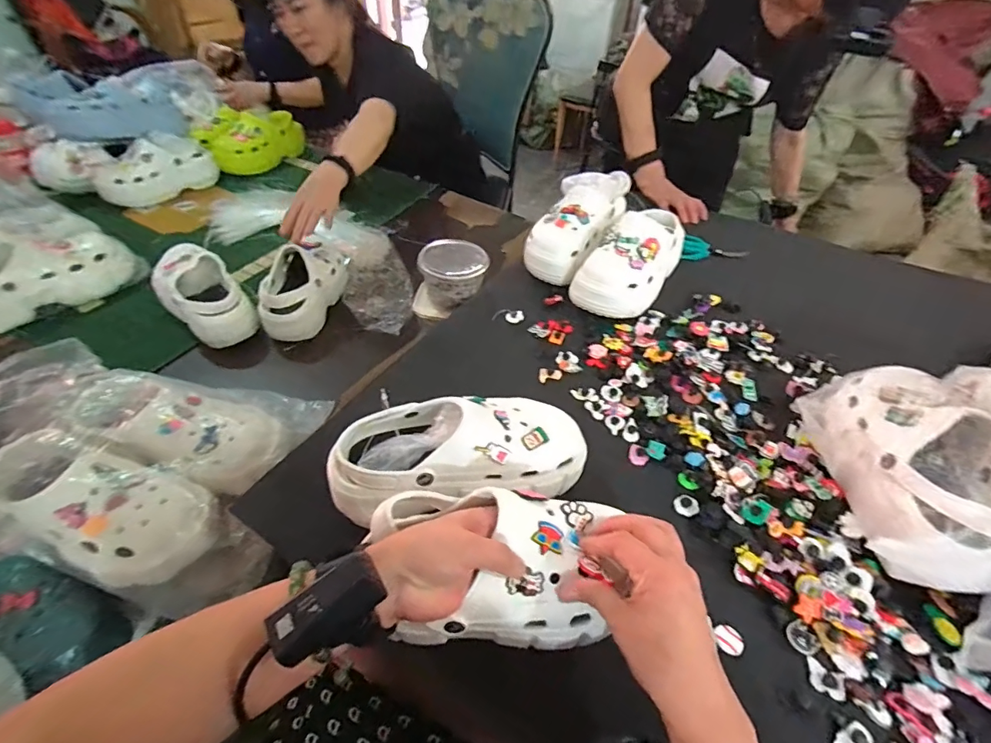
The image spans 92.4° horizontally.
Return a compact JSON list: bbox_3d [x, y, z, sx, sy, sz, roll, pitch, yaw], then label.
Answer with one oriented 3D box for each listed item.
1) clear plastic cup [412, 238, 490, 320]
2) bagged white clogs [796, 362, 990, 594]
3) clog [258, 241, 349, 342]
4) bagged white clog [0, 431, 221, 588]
[{"bbox_3d":[-0.078,-0.160,0.809,0.125,0.093,0.106,-4,46,-5],"label":"clear plastic cup"},{"bbox_3d":[0.474,0.077,0.450,0.253,0.150,0.251,7,46,5],"label":"bagged white clogs"},{"bbox_3d":[-0.341,-0.151,0.858,0.110,0.101,0.226,1,46,0],"label":"clog"},{"bbox_3d":[-0.438,0.150,0.525,0.243,0.073,0.102,24,48,0],"label":"bagged white clog"}]

